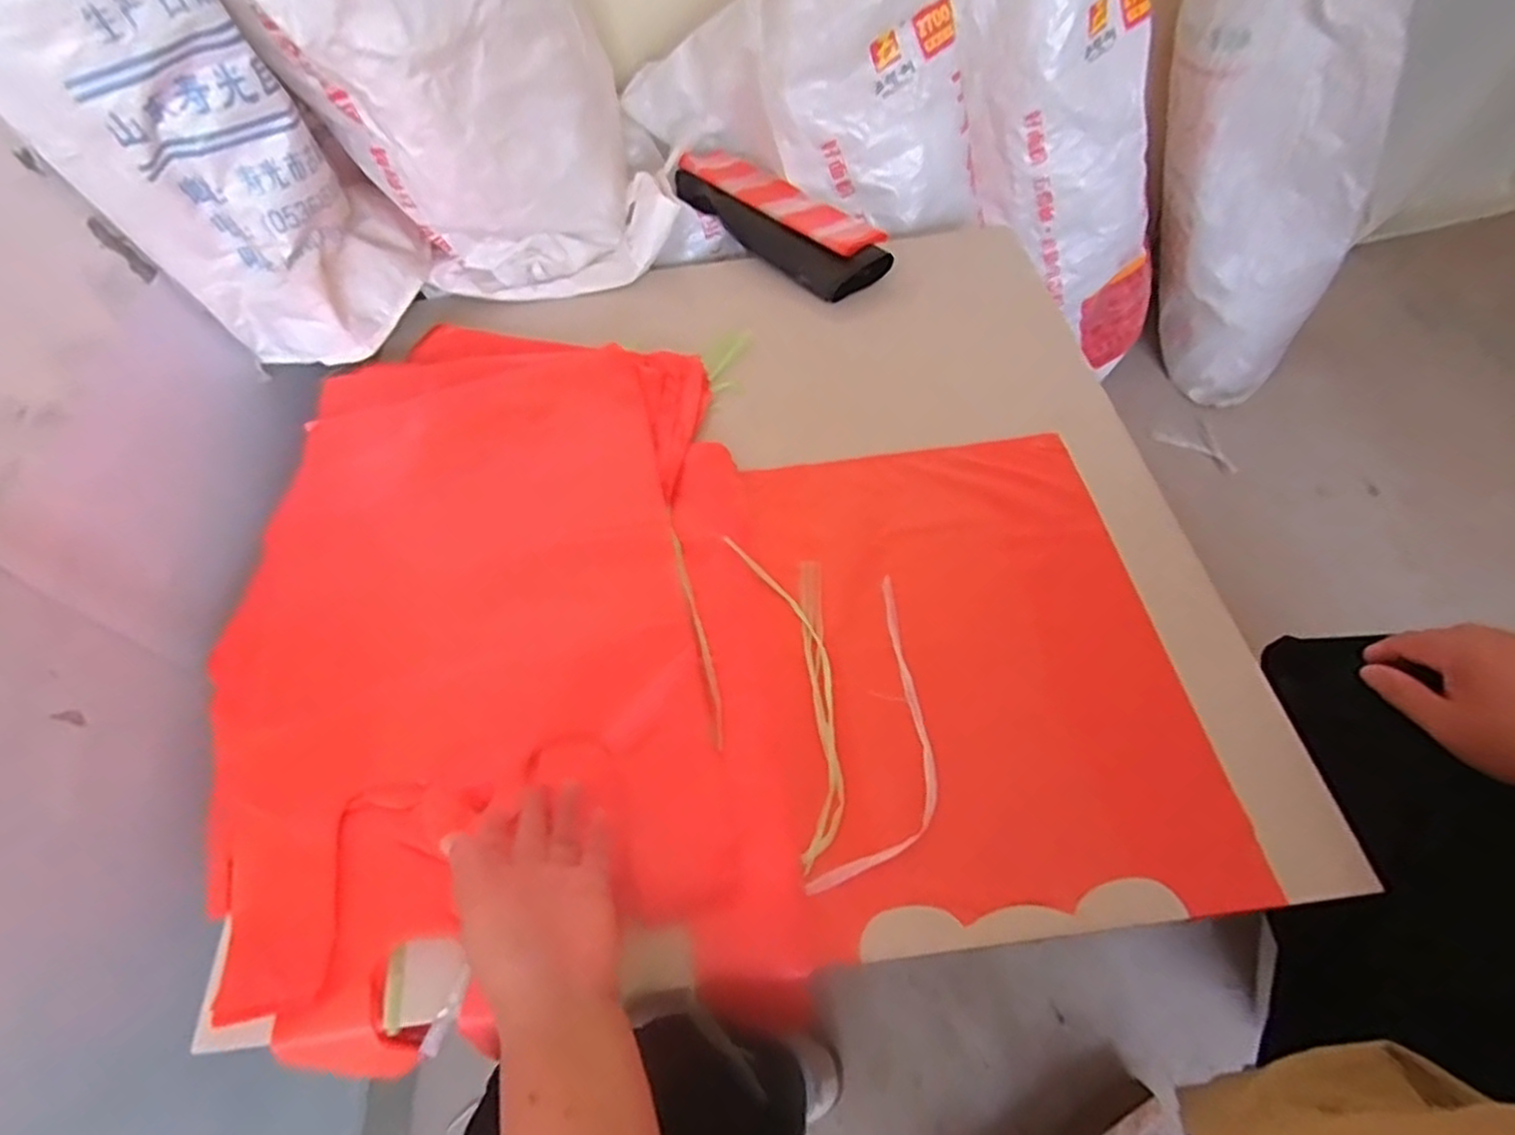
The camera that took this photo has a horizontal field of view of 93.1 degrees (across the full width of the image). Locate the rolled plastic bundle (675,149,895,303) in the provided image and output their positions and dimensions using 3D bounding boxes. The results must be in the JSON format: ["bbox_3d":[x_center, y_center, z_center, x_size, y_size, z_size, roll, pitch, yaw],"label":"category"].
[{"bbox_3d":[0.020,-0.443,0.903,0.115,0.058,0.333,-38,61,-19],"label":"rolled plastic bundle"}]

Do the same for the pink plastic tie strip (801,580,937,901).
[{"bbox_3d":[0.109,0.126,0.556,0.075,0.008,0.262,14,57,12],"label":"pink plastic tie strip"}]

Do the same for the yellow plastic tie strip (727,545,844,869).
[{"bbox_3d":[0.034,0.090,0.584,0.069,0.010,0.284,-10,56,-2],"label":"yellow plastic tie strip"}]

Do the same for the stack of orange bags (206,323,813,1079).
[{"bbox_3d":[-0.211,0.031,0.599,0.438,0.085,0.591,-8,55,-3],"label":"stack of orange bags"}]

